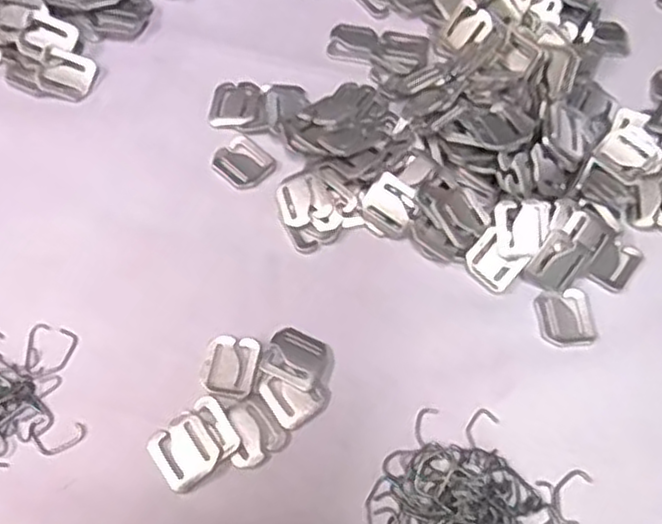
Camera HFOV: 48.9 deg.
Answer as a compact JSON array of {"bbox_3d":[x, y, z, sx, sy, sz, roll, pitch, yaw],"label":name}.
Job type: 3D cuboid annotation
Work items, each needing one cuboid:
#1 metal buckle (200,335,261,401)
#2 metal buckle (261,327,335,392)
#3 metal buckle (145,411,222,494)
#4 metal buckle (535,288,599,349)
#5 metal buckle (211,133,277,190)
[{"bbox_3d":[-0.063,0.066,0.459,0.033,0.004,0.038,11,65,2],"label":"metal buckle"},{"bbox_3d":[-0.020,0.062,0.465,0.042,0.004,0.035,26,67,8],"label":"metal buckle"},{"bbox_3d":[-0.088,0.113,0.435,0.036,0.007,0.038,-36,72,-18],"label":"metal buckle"},{"bbox_3d":[0.158,0.037,0.485,0.038,0.004,0.038,-10,66,-8],"label":"metal buckle"},{"bbox_3d":[-0.063,-0.072,0.524,0.041,0.004,0.034,39,69,14],"label":"metal buckle"}]

